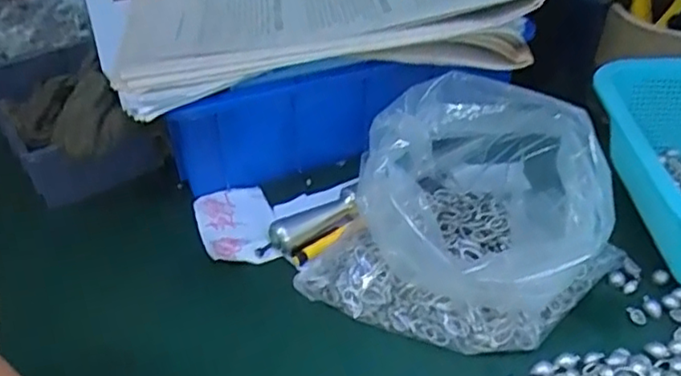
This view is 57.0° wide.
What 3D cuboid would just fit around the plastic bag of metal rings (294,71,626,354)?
[{"bbox_3d":[0.075,0.014,0.367,0.152,0.092,0.142,23,46,28],"label":"plastic bag of metal rings"}]

